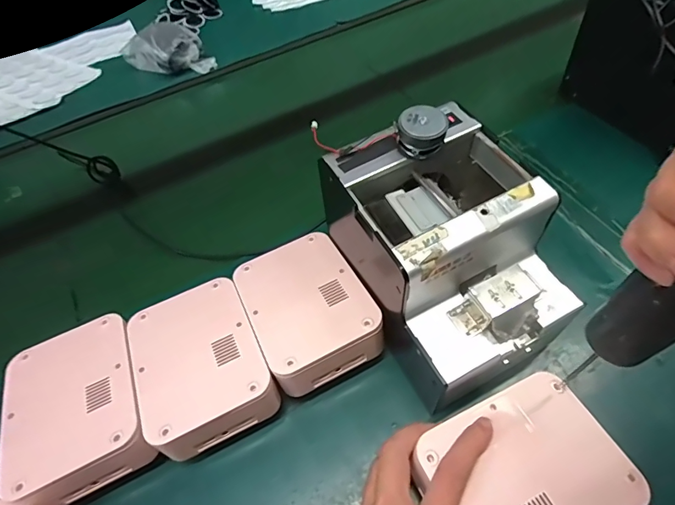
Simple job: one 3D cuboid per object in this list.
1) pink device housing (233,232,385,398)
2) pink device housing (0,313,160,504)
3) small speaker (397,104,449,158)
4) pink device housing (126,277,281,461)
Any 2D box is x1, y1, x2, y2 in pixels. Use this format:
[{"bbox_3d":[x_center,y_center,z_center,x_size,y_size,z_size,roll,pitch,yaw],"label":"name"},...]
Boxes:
[{"bbox_3d":[-0.028,0.045,0.369,0.096,0.035,0.129,-25,54,-11],"label":"pink device housing"},{"bbox_3d":[-0.207,0.119,0.337,0.097,0.039,0.129,-24,54,-11],"label":"pink device housing"},{"bbox_3d":[0.061,-0.088,0.308,0.033,0.023,0.030,8,55,13],"label":"small speaker"},{"bbox_3d":[-0.114,0.096,0.362,0.097,0.065,0.128,-25,54,-11],"label":"pink device housing"}]

